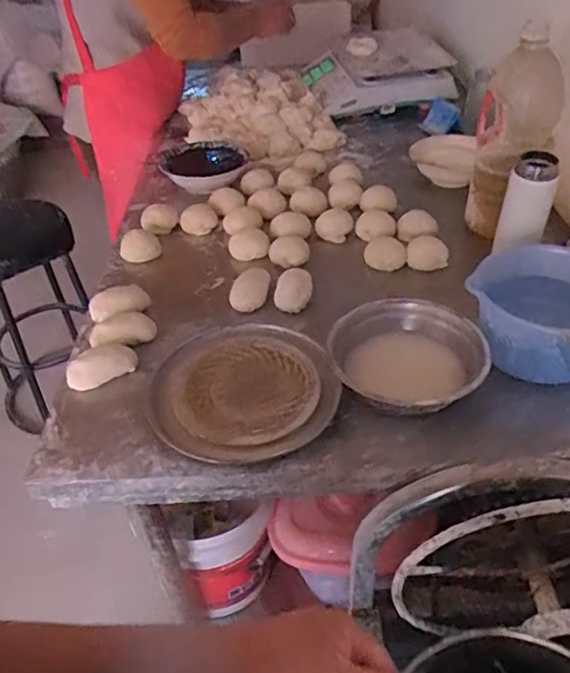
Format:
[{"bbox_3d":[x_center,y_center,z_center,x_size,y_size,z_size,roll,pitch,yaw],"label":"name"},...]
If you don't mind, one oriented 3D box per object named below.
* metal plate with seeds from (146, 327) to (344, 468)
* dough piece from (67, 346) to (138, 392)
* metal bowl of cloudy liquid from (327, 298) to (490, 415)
[{"bbox_3d":[-0.053,0.069,0.753,0.226,0.029,0.223,-4,42,4],"label":"metal plate with seeds"},{"bbox_3d":[-0.243,0.041,0.788,0.094,0.036,0.048,-26,45,-23],"label":"dough piece"},{"bbox_3d":[0.160,0.030,0.756,0.195,0.054,0.180,-2,41,2],"label":"metal bowl of cloudy liquid"}]

